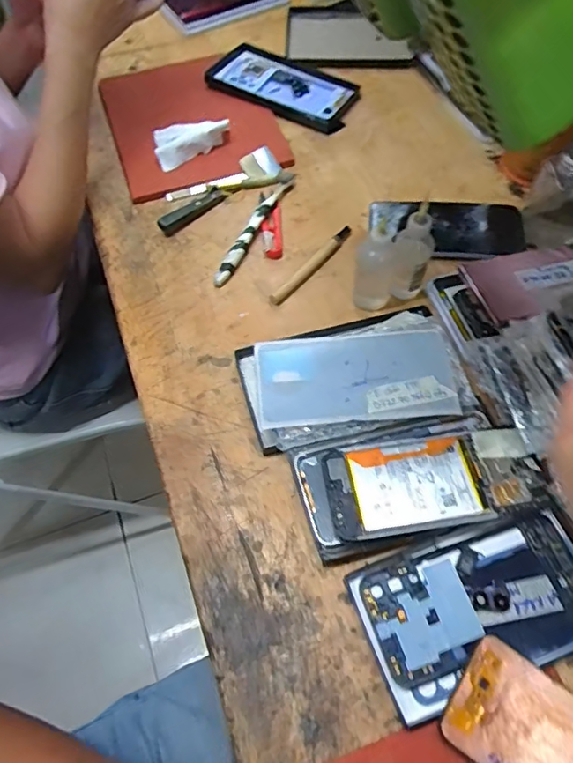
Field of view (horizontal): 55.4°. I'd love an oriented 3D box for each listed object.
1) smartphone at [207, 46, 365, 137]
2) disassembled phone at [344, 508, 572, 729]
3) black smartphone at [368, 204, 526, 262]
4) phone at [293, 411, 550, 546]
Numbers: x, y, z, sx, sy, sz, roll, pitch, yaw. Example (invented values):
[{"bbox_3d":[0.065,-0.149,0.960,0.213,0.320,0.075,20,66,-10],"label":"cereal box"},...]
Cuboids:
[{"bbox_3d":[-0.002,-0.397,0.731,0.196,0.016,0.113,23,66,4],"label":"smartphone"},{"bbox_3d":[0.140,0.159,0.394,0.168,0.012,0.099,-19,61,-9],"label":"disassembled phone"},{"bbox_3d":[0.169,-0.157,0.569,0.157,0.015,0.084,1,60,2],"label":"black smartphone"},{"bbox_3d":[0.103,0.073,0.424,0.179,0.017,0.086,-14,59,-6],"label":"phone"}]

